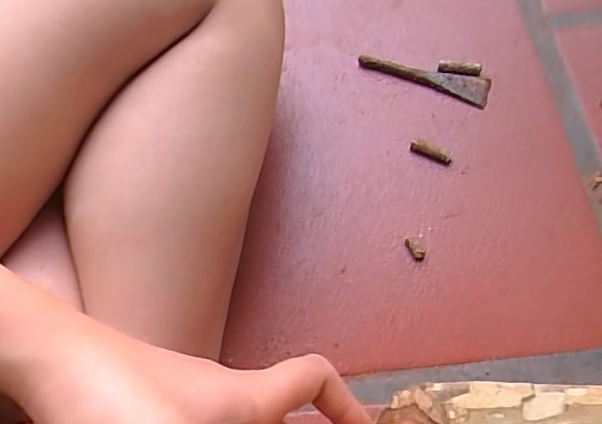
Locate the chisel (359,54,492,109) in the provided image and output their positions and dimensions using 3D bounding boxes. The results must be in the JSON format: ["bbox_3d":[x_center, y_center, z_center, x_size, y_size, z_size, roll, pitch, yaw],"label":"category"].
[{"bbox_3d":[0.093,-0.102,0.434,0.099,0.005,0.024,16,65,10],"label":"chisel"}]

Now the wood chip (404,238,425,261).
[{"bbox_3d":[0.075,0.023,0.372,0.010,0.007,0.019,-24,65,-9],"label":"wood chip"}]

